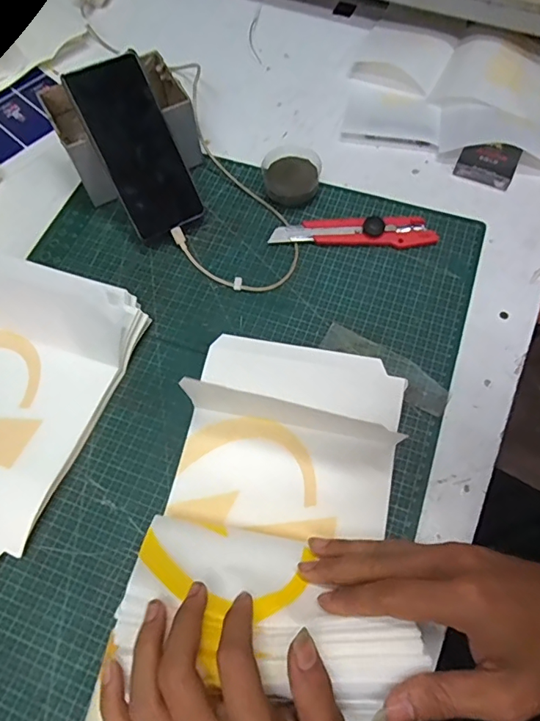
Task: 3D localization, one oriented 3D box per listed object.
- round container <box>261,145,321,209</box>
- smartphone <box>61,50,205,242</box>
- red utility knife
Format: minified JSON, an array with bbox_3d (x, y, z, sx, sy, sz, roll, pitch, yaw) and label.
[{"bbox_3d":[0.023,-0.200,0.526,0.060,0.033,0.074,-3,64,1],"label":"round container"},{"bbox_3d":[-0.131,-0.211,0.480,0.074,0.012,0.164,-27,104,-11],"label":"smartphone"},{"bbox_3d":[0.087,-0.134,0.499,0.167,0.020,0.028,1,64,2],"label":"red utility knife"}]

